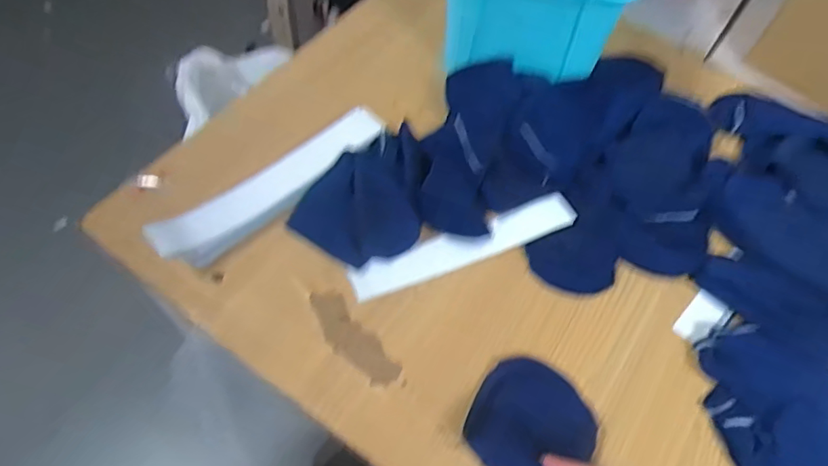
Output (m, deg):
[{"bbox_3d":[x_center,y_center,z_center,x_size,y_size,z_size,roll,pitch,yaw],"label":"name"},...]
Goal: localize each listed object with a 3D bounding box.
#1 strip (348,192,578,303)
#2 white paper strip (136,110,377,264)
[{"bbox_3d":[0.047,0.013,0.484,0.213,0.015,0.033,-19,63,-14],"label":"strip"},{"bbox_3d":[-0.124,-0.047,0.485,0.227,0.049,0.035,-39,70,-22],"label":"white paper strip"}]

